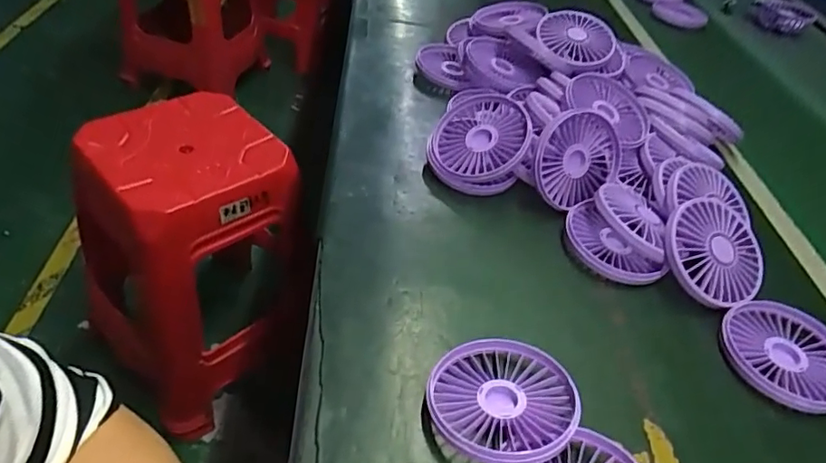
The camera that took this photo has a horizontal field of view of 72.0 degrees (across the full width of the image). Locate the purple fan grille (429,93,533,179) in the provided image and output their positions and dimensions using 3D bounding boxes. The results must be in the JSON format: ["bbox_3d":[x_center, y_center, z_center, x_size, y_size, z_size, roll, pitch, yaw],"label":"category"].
[{"bbox_3d":[0.062,-0.083,0.514,0.087,0.018,0.088,-10,58,16],"label":"purple fan grille"}]

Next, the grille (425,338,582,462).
[{"bbox_3d":[0.054,0.103,0.344,0.087,0.018,0.085,-2,33,1],"label":"grille"}]

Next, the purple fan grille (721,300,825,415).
[{"bbox_3d":[0.271,0.088,0.406,0.087,0.012,0.089,1,42,-8],"label":"purple fan grille"}]

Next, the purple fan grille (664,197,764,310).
[{"bbox_3d":[0.239,0.016,0.447,0.088,0.015,0.089,10,65,-14],"label":"purple fan grille"}]

